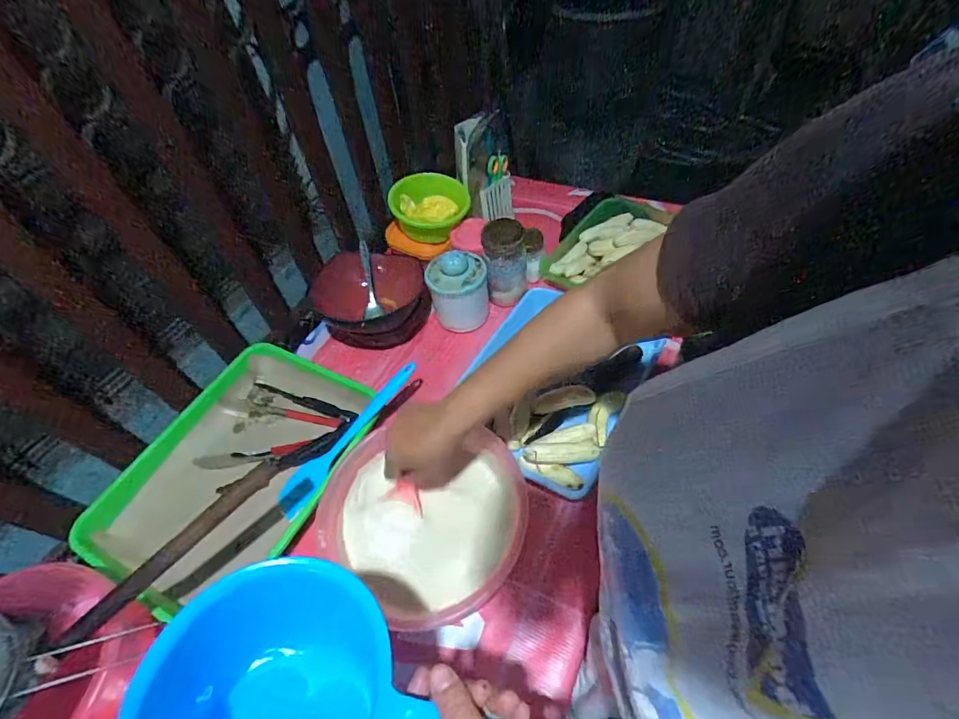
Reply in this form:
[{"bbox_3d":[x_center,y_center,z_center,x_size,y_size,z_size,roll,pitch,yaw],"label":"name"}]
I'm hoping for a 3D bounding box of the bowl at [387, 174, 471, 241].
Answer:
[{"bbox_3d":[-0.089,-0.279,0.790,0.140,0.072,0.118,-9,53,-2],"label":"bowl"}]

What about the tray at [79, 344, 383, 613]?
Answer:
[{"bbox_3d":[-0.346,0.149,0.620,0.271,0.054,0.346,18,57,18],"label":"tray"}]

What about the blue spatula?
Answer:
[{"bbox_3d":[-0.185,0.107,0.617,0.047,0.011,0.262,36,80,27],"label":"blue spatula"}]

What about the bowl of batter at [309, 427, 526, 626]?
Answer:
[{"bbox_3d":[-0.067,0.202,0.527,0.235,0.096,0.200,2,54,7],"label":"bowl of batter"}]

